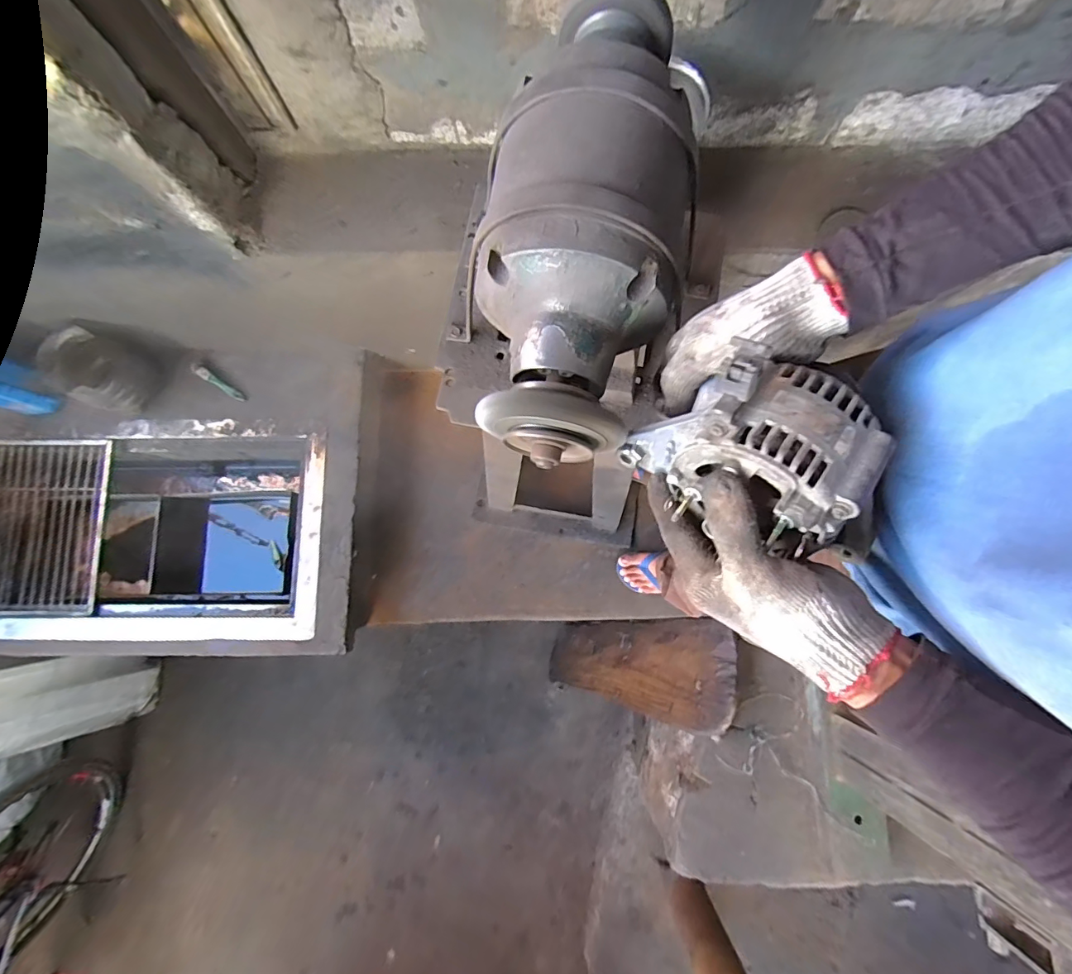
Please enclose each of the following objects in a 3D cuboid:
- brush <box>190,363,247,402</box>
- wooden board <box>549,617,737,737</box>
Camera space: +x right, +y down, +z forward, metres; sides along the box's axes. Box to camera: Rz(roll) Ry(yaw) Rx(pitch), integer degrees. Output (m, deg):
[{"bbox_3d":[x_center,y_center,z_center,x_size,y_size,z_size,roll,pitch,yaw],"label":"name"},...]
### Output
[{"bbox_3d":[-0.800,-0.262,1.209,0.158,0.014,0.026,33,82,6],"label":"brush"},{"bbox_3d":[0.281,0.553,1.532,0.036,0.884,0.261,32,67,-21],"label":"wooden board"}]

